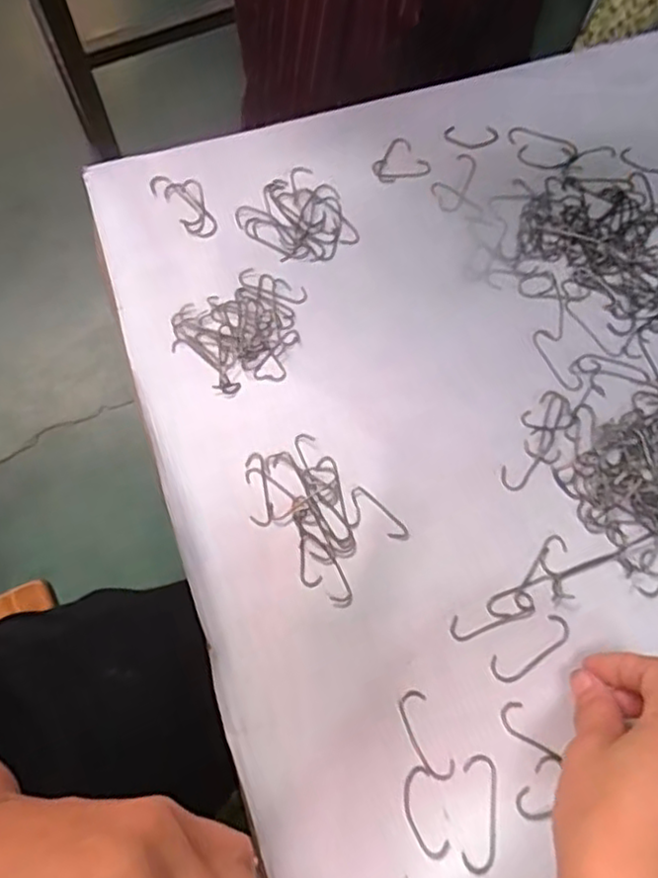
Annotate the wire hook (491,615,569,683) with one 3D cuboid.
[{"bbox_3d":[0.103,0.107,0.344,0.047,0.004,0.015,-34,75,-12],"label":"wire hook"}]

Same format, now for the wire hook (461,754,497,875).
[{"bbox_3d":[0.071,0.177,0.319,0.016,0.004,0.049,7,70,1],"label":"wire hook"}]

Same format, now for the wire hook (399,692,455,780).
[{"bbox_3d":[0.047,0.145,0.328,0.015,0.004,0.043,-22,72,-9],"label":"wire hook"}]

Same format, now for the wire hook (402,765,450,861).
[{"bbox_3d":[0.044,0.176,0.317,0.016,0.004,0.039,-13,71,-6],"label":"wire hook"}]

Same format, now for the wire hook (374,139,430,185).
[{"bbox_3d":[0.047,-0.180,0.445,0.033,0.005,0.029,-41,76,-14],"label":"wire hook"}]

